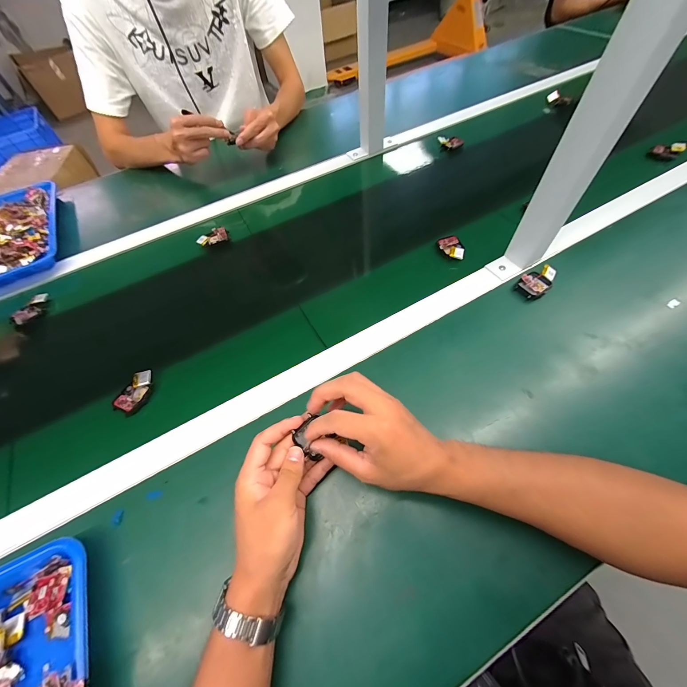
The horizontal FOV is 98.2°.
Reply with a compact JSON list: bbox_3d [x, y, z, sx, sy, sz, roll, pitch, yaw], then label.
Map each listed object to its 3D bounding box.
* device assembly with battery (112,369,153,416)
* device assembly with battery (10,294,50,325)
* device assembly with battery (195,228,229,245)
[{"bbox_3d":[-0.279,0.063,0.398,0.034,0.021,0.058,21,63,17],"label":"device assembly with battery"},{"bbox_3d":[-0.517,-0.059,0.492,0.024,0.018,0.063,23,64,18],"label":"device assembly with battery"},{"bbox_3d":[-0.242,-0.196,0.552,0.055,0.016,0.025,-27,60,-11],"label":"device assembly with battery"}]

